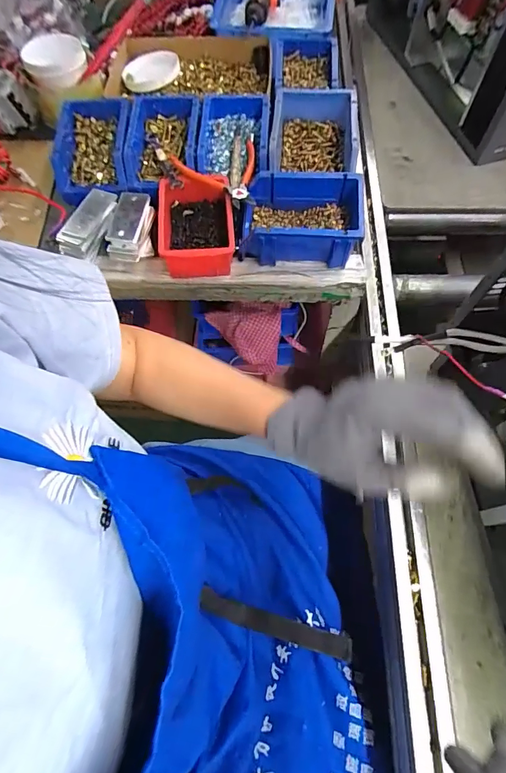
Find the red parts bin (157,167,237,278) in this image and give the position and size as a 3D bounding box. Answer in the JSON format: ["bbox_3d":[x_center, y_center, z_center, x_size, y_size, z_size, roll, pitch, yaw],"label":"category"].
[{"bbox_3d":[-0.078,-0.226,0.568,0.099,0.049,0.146,-5,67,0],"label":"red parts bin"}]

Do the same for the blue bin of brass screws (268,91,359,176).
[{"bbox_3d":[0.089,-0.365,0.605,0.121,0.060,0.179,5,67,4],"label":"blue bin of brass screws"}]

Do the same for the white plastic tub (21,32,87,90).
[{"bbox_3d":[-0.315,-0.520,0.652,0.092,0.026,0.115,-27,69,-9],"label":"white plastic tub"}]

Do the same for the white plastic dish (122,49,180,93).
[{"bbox_3d":[-0.183,-0.544,0.709,0.096,0.025,0.094,-1,67,2],"label":"white plastic dish"}]

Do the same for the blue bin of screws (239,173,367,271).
[{"bbox_3d":[0.065,-0.224,0.556,0.159,0.076,0.100,5,67,4],"label":"blue bin of screws"}]

